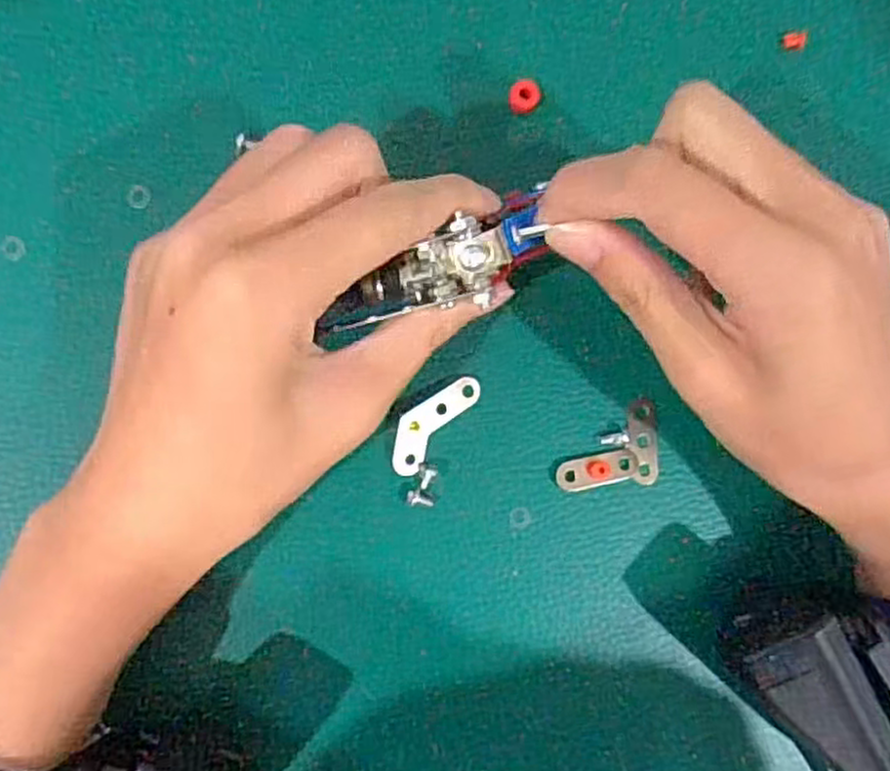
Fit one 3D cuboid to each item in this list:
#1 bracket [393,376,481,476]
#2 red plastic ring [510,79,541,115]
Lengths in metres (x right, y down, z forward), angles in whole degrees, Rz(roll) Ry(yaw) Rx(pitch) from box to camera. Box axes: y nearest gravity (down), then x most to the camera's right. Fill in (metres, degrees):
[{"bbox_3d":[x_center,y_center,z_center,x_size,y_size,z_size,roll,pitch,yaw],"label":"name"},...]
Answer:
[{"bbox_3d":[-0.005,0.012,0.247,0.015,0.006,0.039,41,82,-5],"label":"bracket"},{"bbox_3d":[0.027,-0.099,0.253,0.011,0.004,0.011,0,87,-8],"label":"red plastic ring"}]

